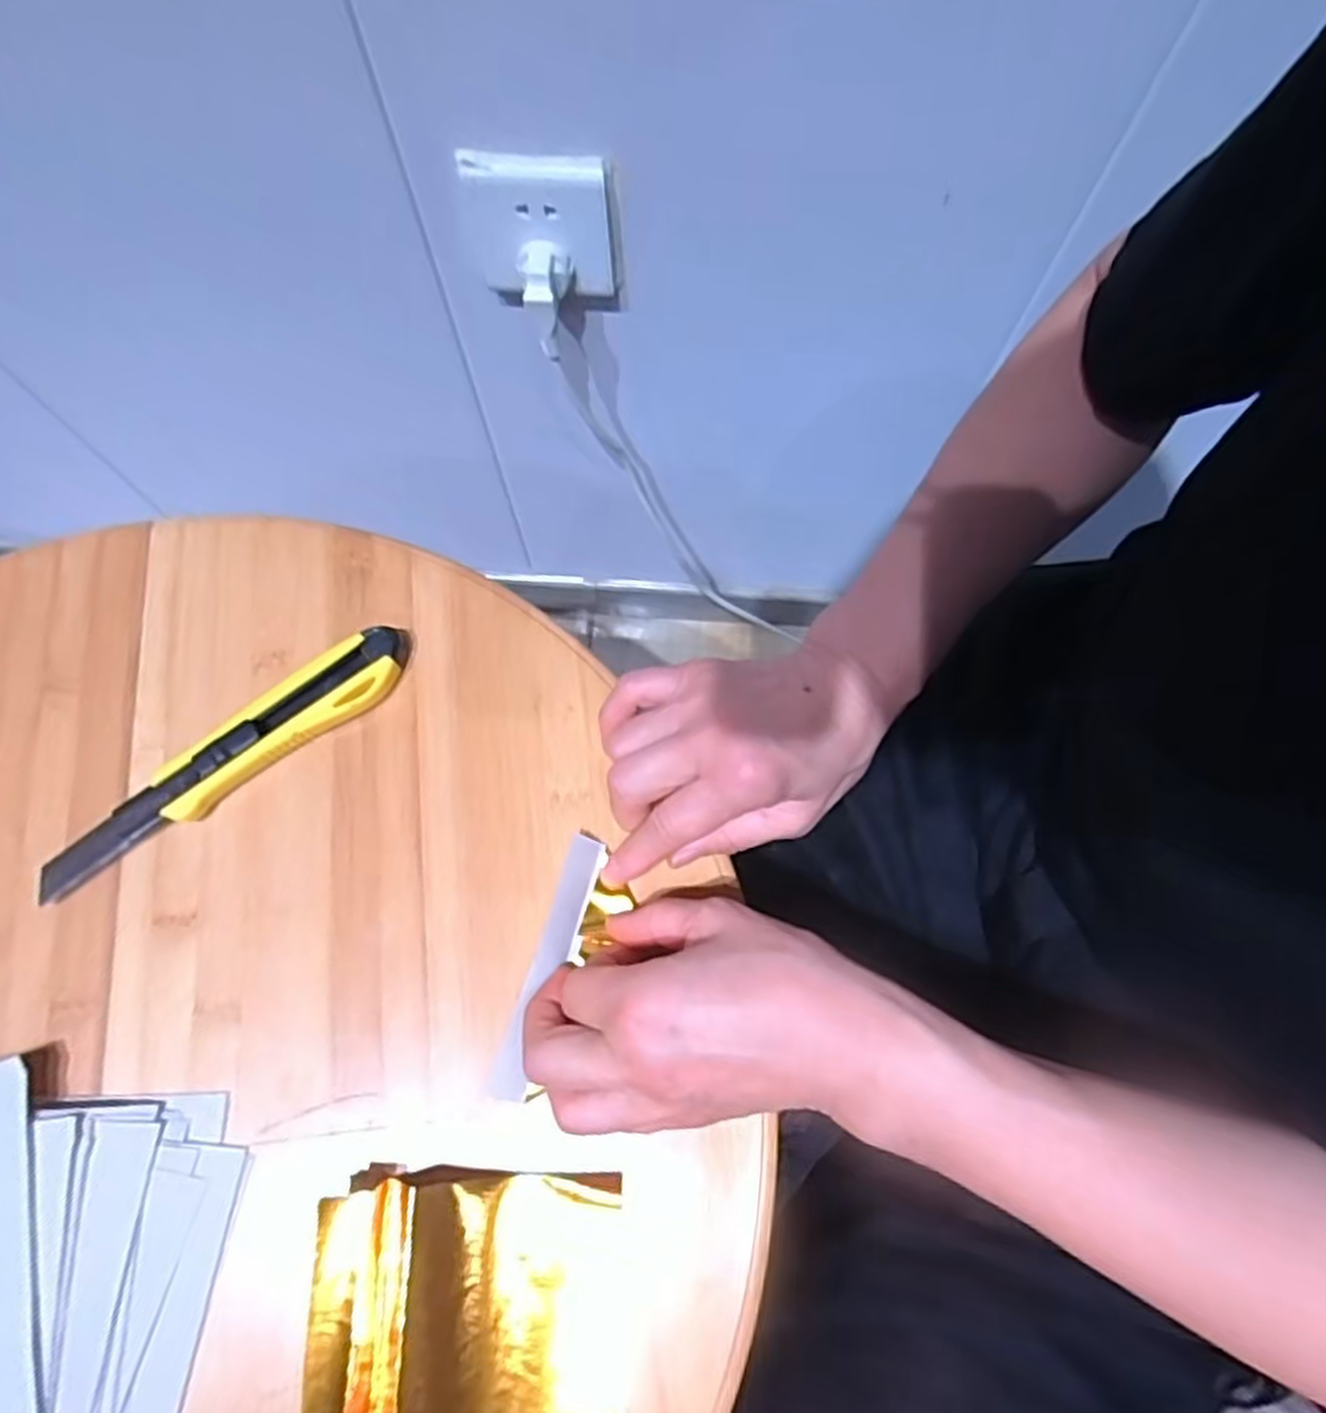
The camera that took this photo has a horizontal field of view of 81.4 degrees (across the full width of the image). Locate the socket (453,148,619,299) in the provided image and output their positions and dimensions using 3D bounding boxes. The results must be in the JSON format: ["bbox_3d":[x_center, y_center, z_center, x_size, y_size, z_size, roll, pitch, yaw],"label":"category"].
[{"bbox_3d":[-0.076,-0.299,0.483,0.085,0.089,0.012,7,71,2],"label":"socket"}]

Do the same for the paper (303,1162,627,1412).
[{"bbox_3d":[-0.075,0.252,0.300,0.118,0.023,0.120,-2,71,-1],"label":"paper"}]

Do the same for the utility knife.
[{"bbox_3d":[-0.213,0.026,0.382,0.198,0.017,0.032,-36,75,-12],"label":"utility knife"}]

